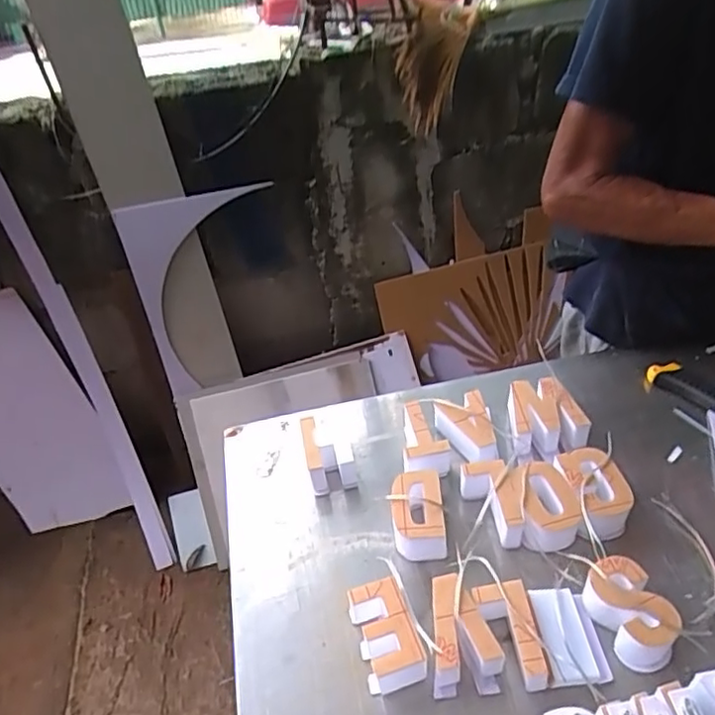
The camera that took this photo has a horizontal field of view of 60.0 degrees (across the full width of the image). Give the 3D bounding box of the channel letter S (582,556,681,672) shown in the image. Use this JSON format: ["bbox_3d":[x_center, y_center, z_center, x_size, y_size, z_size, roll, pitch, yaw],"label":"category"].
[{"bbox_3d":[0.250,0.238,0.573,0.058,0.052,0.091,-21,45,-14],"label":"channel letter S"}]

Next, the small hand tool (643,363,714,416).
[{"bbox_3d":[0.429,0.048,0.776,0.046,0.017,0.135,-37,51,-28],"label":"small hand tool"}]

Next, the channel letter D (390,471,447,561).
[{"bbox_3d":[0.065,0.169,0.660,0.055,0.041,0.090,-4,44,4],"label":"channel letter D"}]

